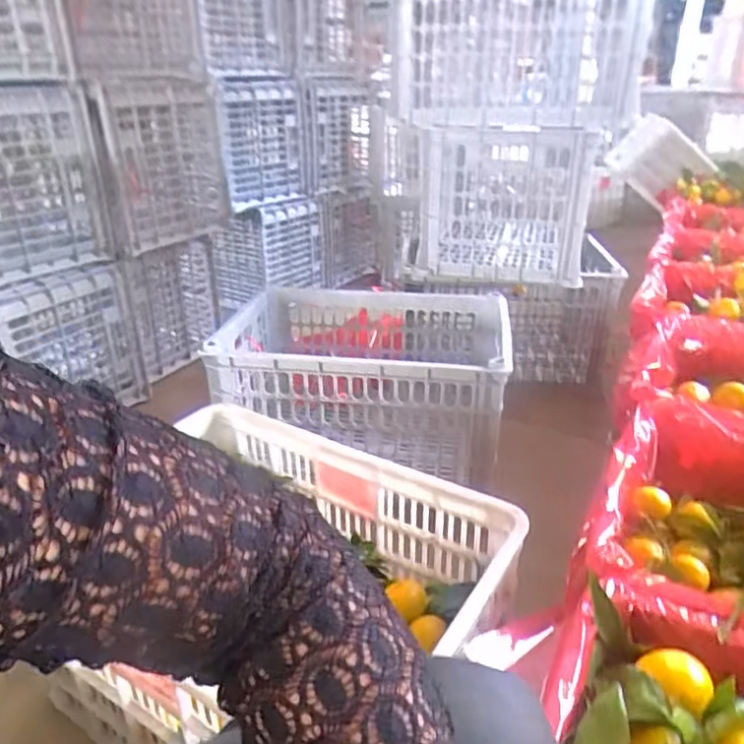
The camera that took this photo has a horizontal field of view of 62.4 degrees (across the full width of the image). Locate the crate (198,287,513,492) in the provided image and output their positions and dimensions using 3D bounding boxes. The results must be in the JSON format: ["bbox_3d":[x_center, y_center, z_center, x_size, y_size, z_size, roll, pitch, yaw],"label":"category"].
[{"bbox_3d":[-0.007,-0.028,1.170,0.485,0.210,0.407,3,27,10],"label":"crate"}]

